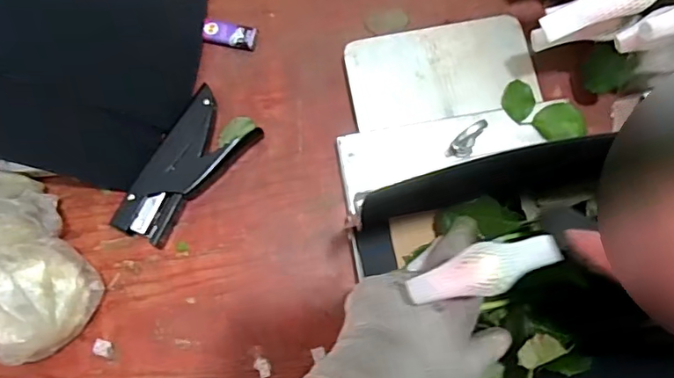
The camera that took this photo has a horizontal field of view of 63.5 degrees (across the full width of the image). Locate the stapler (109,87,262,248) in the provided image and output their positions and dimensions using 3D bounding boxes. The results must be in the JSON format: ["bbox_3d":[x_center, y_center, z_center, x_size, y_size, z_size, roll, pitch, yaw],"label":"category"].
[{"bbox_3d":[-0.144,-0.020,0.501,0.071,0.025,0.143,37,79,9],"label":"stapler"}]

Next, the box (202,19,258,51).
[{"bbox_3d":[-0.106,-0.152,0.540,0.053,0.014,0.024,10,76,3],"label":"box"}]

